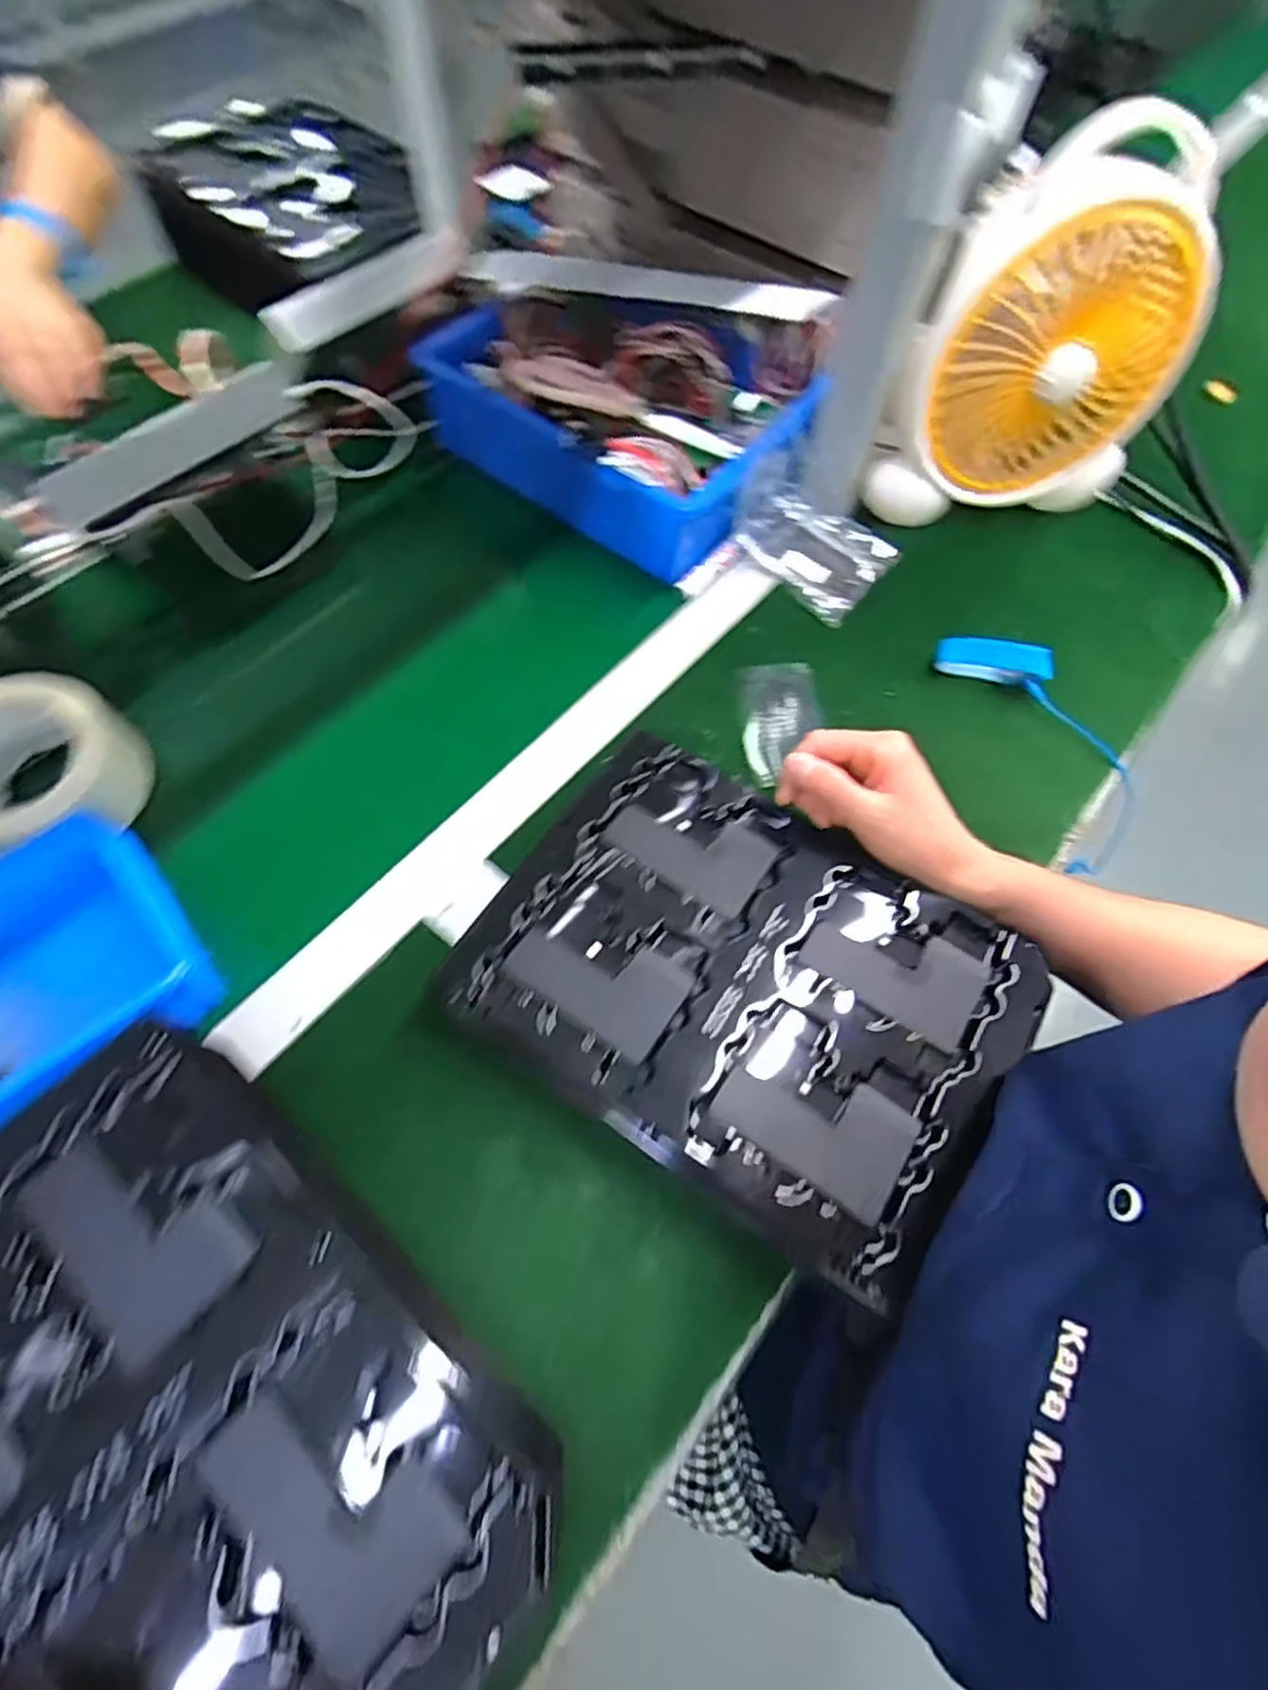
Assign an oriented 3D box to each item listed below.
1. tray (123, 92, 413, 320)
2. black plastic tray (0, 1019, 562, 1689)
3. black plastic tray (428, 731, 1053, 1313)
[{"bbox_3d":[-0.345,-0.640,0.729,0.209,0.090,0.326,-36,69,-18],"label":"tray"},{"bbox_3d":[-0.191,0.239,0.279,0.287,0.028,0.218,40,68,17],"label":"black plastic tray"},{"bbox_3d":[0.059,0.069,0.401,0.278,0.024,0.212,31,66,13],"label":"black plastic tray"}]

